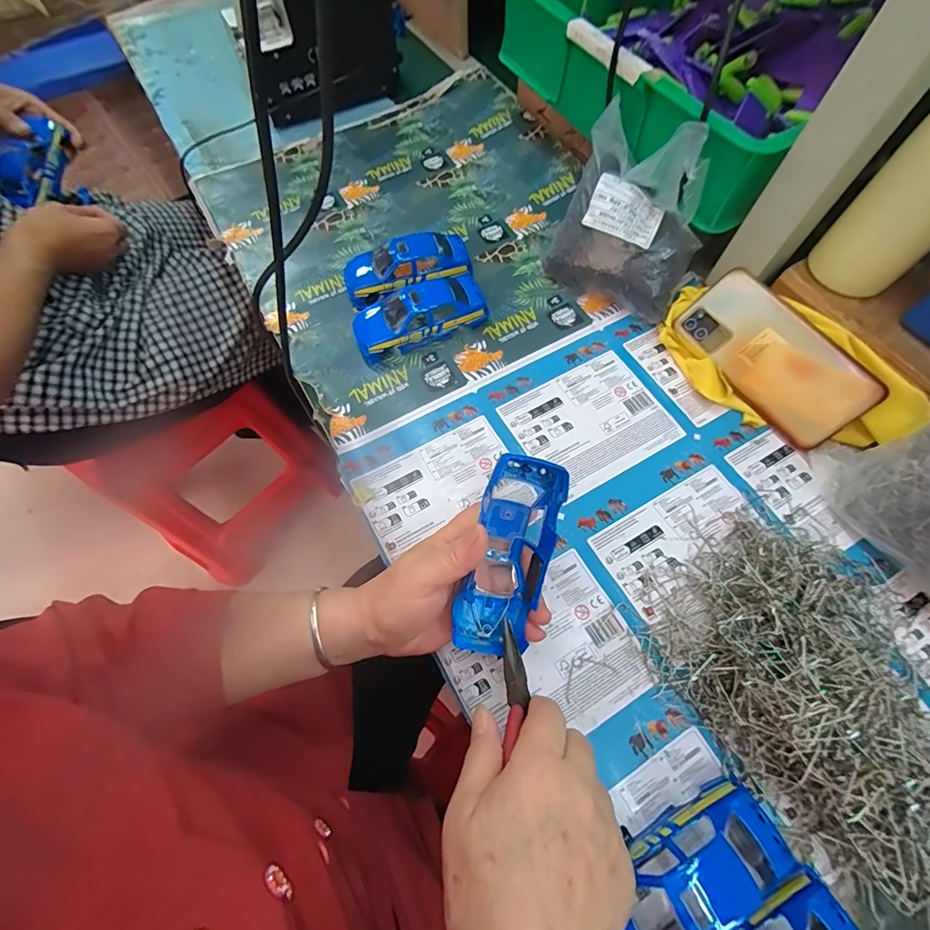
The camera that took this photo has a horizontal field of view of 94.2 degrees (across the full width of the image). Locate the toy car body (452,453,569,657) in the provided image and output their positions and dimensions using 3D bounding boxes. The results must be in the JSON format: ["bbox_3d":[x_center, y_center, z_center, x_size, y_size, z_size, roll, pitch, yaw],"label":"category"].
[{"bbox_3d":[0.032,0.060,0.301,0.052,0.047,0.132,16,92,9],"label":"toy car body"}]

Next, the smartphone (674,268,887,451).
[{"bbox_3d":[0.272,-0.097,0.383,0.076,0.007,0.162,-42,71,18],"label":"smartphone"}]

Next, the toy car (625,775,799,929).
[{"bbox_3d":[0.128,0.238,0.249,0.114,0.041,0.055,-26,68,-11],"label":"toy car"}]

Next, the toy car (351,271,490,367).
[{"bbox_3d":[-0.046,-0.149,0.421,0.129,0.040,0.057,-23,68,-10],"label":"toy car"}]

